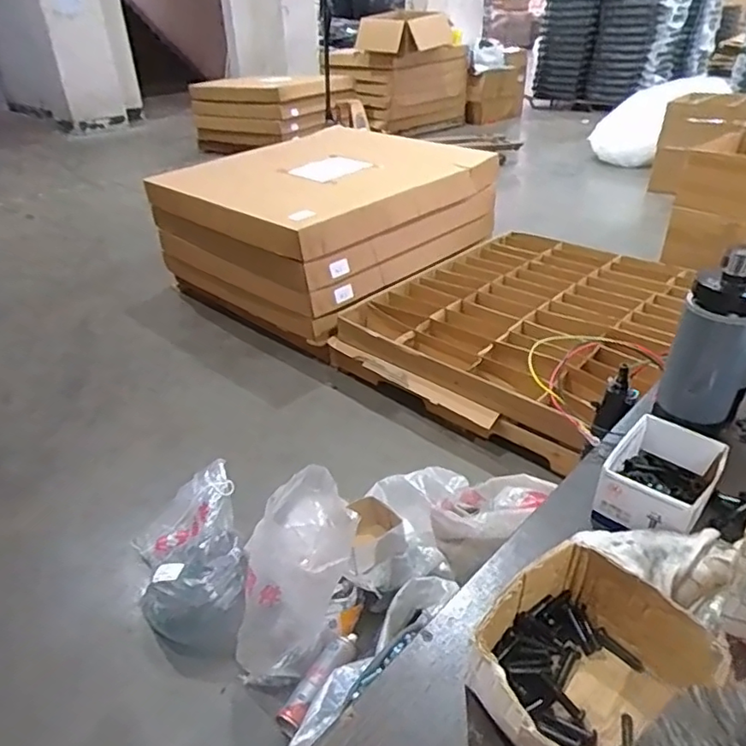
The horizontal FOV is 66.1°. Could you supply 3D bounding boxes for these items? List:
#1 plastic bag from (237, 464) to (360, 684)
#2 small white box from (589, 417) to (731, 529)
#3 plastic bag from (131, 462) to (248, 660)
[{"bbox_3d":[-0.131,0.374,1.117,0.193,0.275,0.326,6,34,15],"label":"plastic bag"},{"bbox_3d":[0.291,0.111,0.584,0.086,0.070,0.127,26,43,37],"label":"small white box"},{"bbox_3d":[-0.397,0.379,1.198,0.239,0.210,0.346,-11,33,-12],"label":"plastic bag"}]

